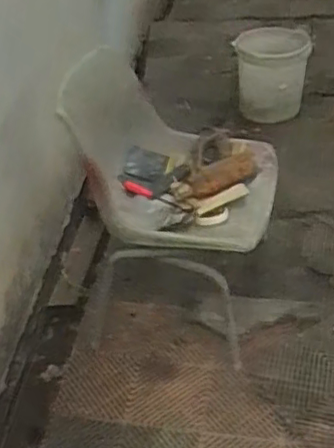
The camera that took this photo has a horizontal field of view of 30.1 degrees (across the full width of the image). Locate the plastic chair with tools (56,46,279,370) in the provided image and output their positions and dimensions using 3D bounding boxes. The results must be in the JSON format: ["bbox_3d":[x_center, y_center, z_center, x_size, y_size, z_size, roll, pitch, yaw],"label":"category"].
[{"bbox_3d":[0.035,-0.056,1.741,0.505,0.713,0.480,8,43,13],"label":"plastic chair with tools"}]

